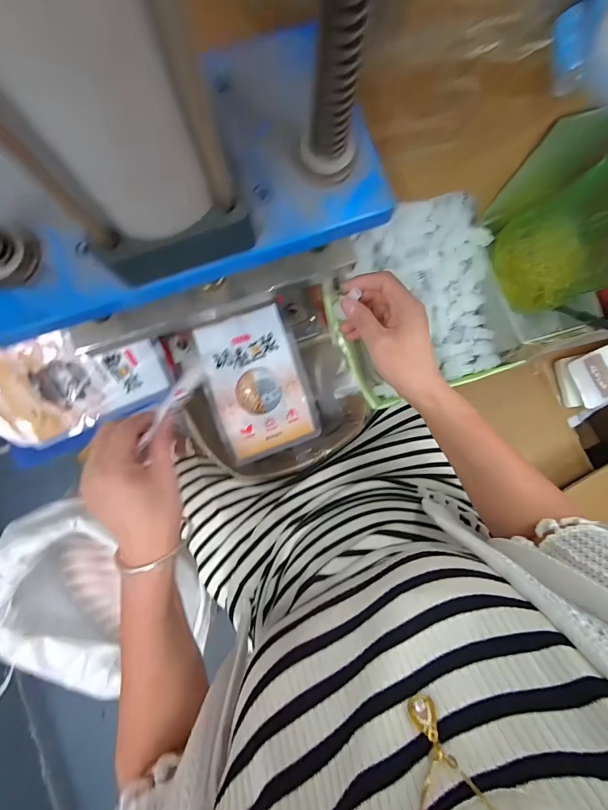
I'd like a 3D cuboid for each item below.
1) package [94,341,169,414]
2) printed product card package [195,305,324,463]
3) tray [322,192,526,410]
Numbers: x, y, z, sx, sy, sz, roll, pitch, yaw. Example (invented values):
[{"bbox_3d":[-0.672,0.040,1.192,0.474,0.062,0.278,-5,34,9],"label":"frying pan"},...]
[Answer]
[{"bbox_3d":[-0.203,-0.034,0.388,0.075,0.005,0.067,-21,118,-13],"label":"package"},{"bbox_3d":[-0.050,-0.020,0.374,0.103,0.017,0.156,-20,99,-6],"label":"printed product card package"},{"bbox_3d":[0.123,-0.109,0.370,0.183,0.066,0.190,-19,88,-3],"label":"tray"}]

